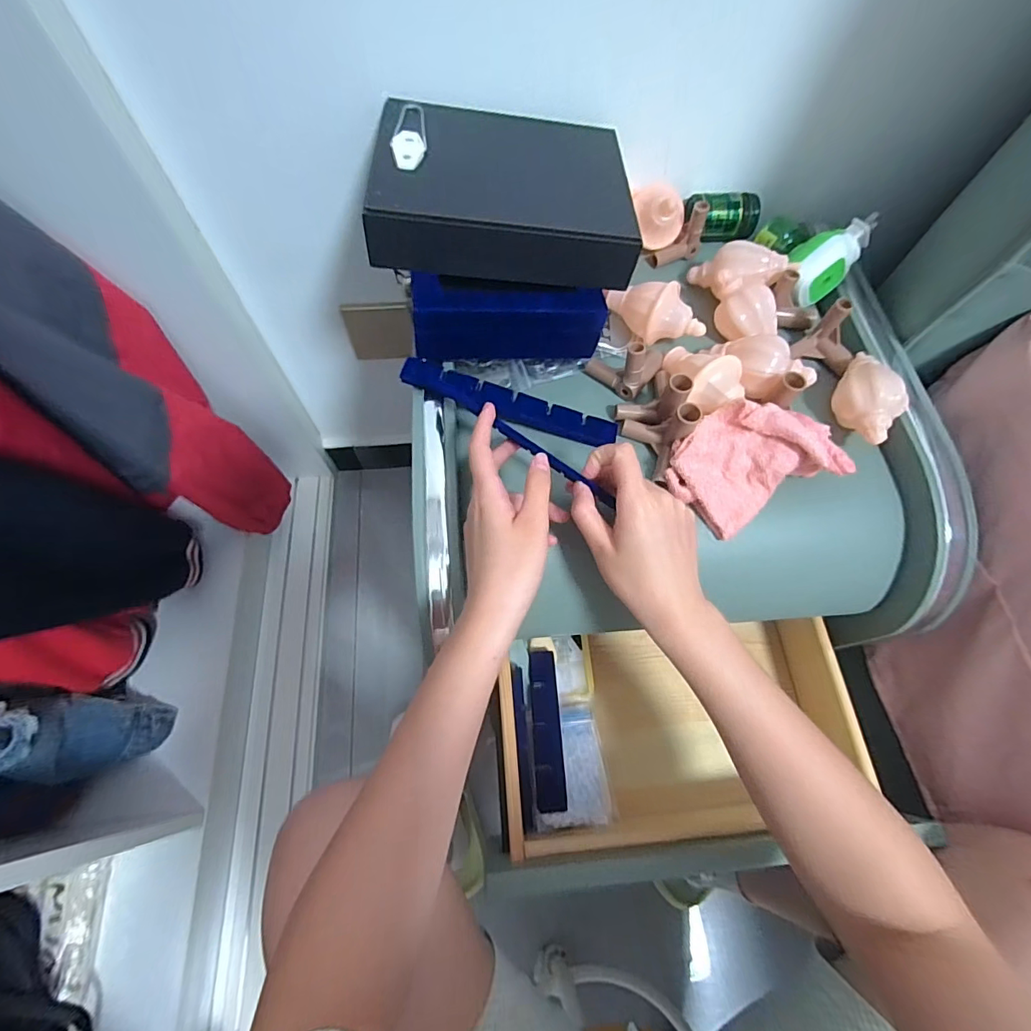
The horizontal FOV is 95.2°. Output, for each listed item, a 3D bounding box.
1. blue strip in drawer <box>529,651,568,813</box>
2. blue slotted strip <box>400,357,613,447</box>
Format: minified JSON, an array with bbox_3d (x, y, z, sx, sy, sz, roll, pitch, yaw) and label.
[{"bbox_3d":[0.029,0.195,0.438,0.028,0.008,0.135,-13,57,15],"label":"blue strip in drawer"},{"bbox_3d":[-0.003,-0.091,0.391,0.179,0.007,0.027,18,87,-7],"label":"blue slotted strip"}]

